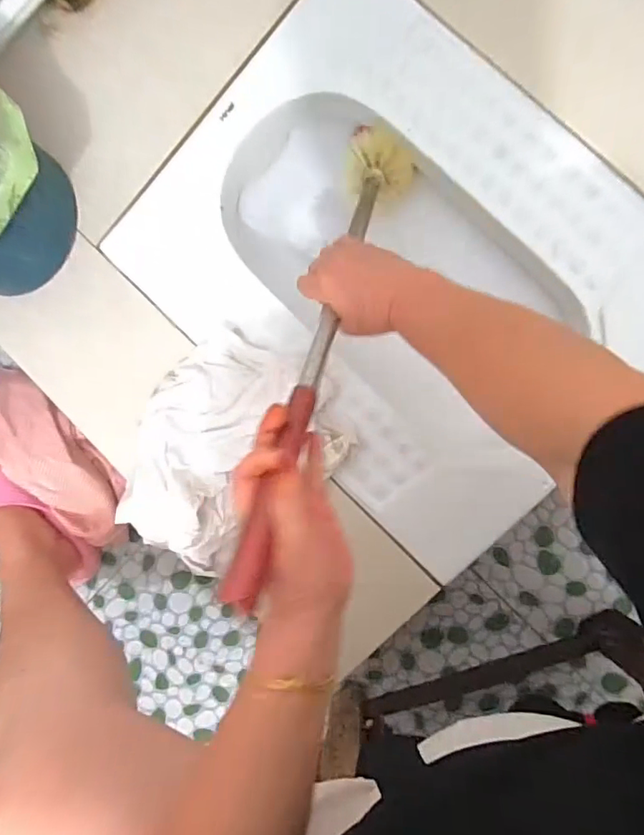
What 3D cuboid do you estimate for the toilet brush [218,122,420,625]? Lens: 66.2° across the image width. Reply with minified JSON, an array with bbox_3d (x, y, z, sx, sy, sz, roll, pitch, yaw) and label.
[{"bbox_3d":[0.011,-0.105,0.449,0.072,0.054,0.543,10,57,9],"label":"toilet brush"}]

